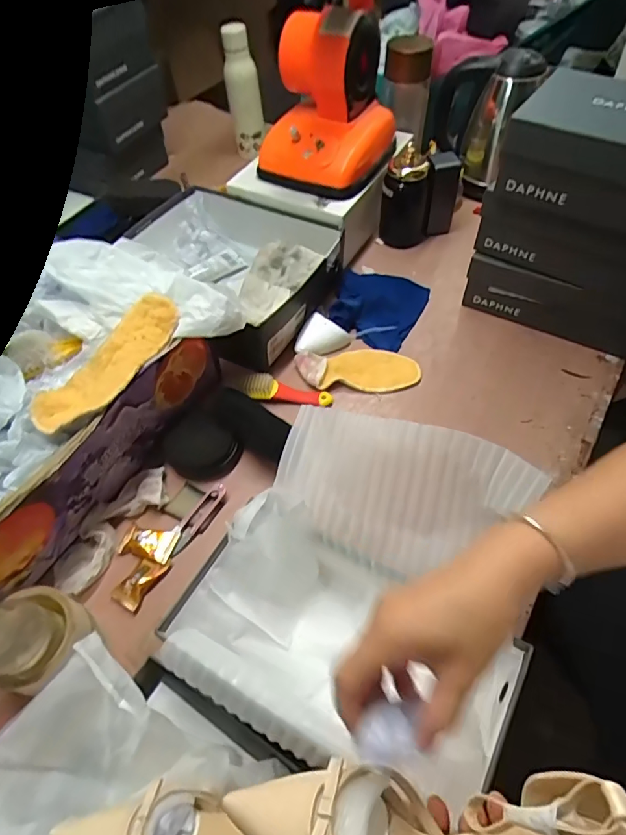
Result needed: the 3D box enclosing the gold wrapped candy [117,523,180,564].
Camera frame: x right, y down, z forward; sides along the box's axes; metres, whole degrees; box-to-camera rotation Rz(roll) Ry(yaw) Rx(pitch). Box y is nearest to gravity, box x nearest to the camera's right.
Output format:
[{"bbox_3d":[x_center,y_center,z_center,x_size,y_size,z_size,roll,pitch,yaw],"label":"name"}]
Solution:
[{"bbox_3d":[-0.194,0.147,0.582,0.062,0.012,0.038,12,56,10],"label":"gold wrapped candy"}]

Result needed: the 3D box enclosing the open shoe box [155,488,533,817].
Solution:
[{"bbox_3d":[0.025,0.216,0.450,0.283,0.099,0.166,26,59,19],"label":"open shoe box"}]

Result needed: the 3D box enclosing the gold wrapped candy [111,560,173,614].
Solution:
[{"bbox_3d":[-0.197,0.187,0.562,0.036,0.016,0.060,24,59,17],"label":"gold wrapped candy"}]

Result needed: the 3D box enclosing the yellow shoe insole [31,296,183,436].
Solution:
[{"bbox_3d":[-0.224,-0.063,0.552,0.065,0.025,0.200,24,59,17],"label":"yellow shoe insole"}]

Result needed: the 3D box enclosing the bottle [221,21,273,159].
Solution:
[{"bbox_3d":[-0.137,-0.662,1.008,0.072,0.231,0.069,-10,55,-6],"label":"bottle"}]

